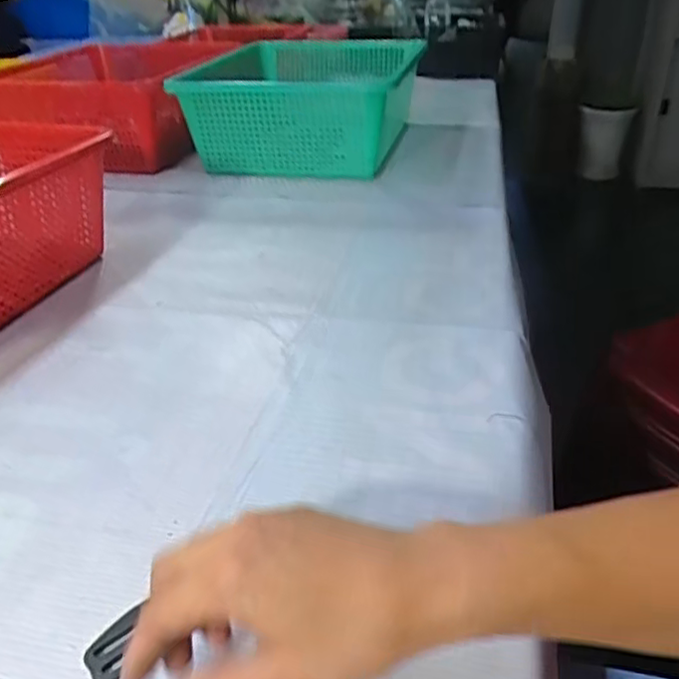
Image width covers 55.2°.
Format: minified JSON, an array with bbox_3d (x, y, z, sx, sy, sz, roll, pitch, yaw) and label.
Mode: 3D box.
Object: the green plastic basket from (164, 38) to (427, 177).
[{"bbox_3d":[-0.044,-0.361,0.975,0.289,0.127,0.389,5,33,15],"label":"green plastic basket"}]

